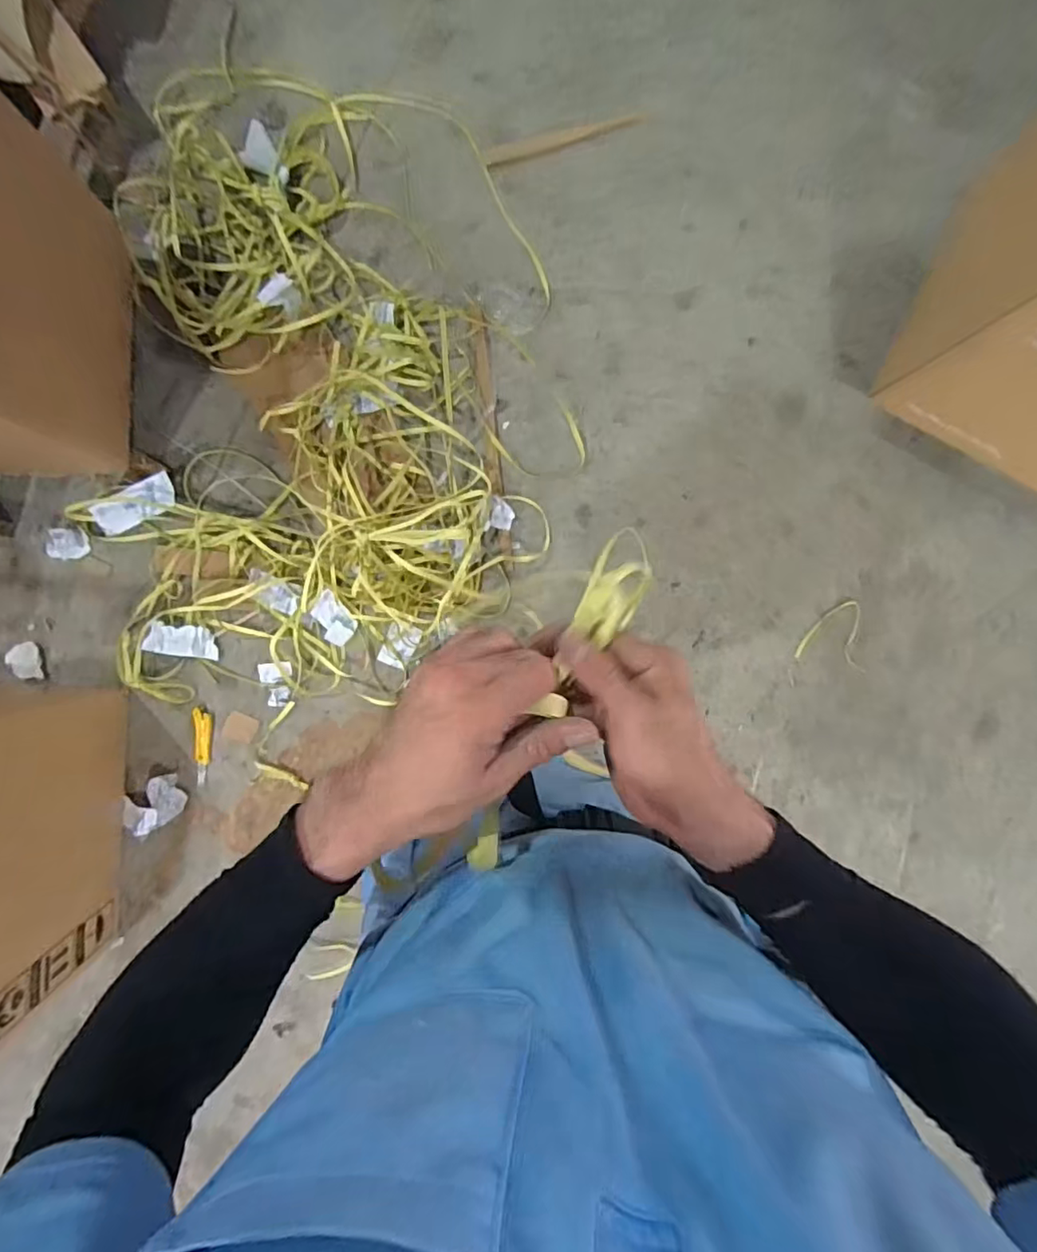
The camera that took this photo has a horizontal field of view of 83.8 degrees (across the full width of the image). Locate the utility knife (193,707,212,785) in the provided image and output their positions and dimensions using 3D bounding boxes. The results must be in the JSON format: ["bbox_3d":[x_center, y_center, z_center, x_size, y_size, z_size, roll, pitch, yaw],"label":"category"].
[{"bbox_3d":[-0.728,0.277,1.332,0.039,0.014,0.179,-2,90,-4],"label":"utility knife"}]

